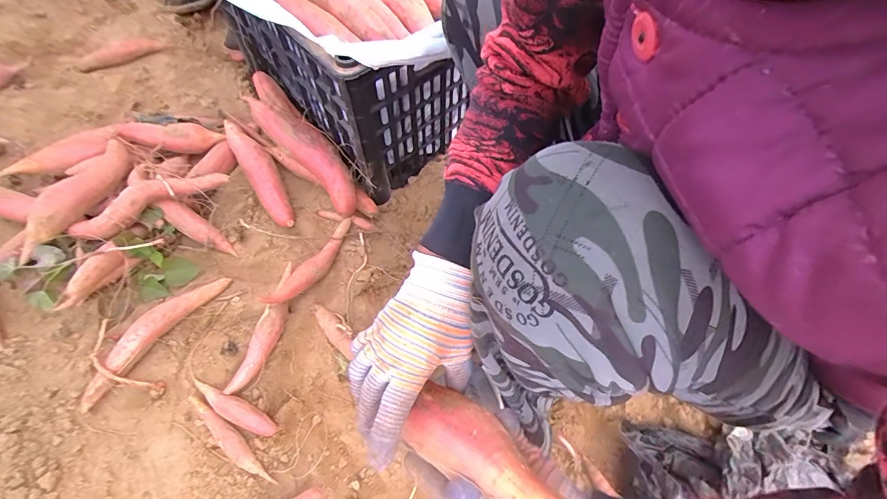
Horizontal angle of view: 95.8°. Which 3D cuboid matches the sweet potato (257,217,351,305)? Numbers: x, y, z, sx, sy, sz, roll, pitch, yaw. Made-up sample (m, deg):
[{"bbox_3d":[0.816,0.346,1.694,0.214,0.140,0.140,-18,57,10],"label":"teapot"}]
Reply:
[{"bbox_3d":[-0.192,0.019,0.605,0.033,0.050,0.183,26,63,13],"label":"sweet potato"}]

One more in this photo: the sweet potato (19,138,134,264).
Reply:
[{"bbox_3d":[-0.558,-0.090,0.613,0.068,0.060,0.227,3,46,-2],"label":"sweet potato"}]

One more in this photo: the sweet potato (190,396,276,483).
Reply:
[{"bbox_3d":[-0.262,0.232,0.490,0.142,0.017,0.022,40,66,19],"label":"sweet potato"}]

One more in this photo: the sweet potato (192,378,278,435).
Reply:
[{"bbox_3d":[-0.267,0.199,0.506,0.126,0.021,0.027,24,62,12],"label":"sweet potato"}]

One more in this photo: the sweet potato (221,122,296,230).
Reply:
[{"bbox_3d":[-0.312,-0.135,0.681,0.051,0.056,0.233,-31,66,-18],"label":"sweet potato"}]

